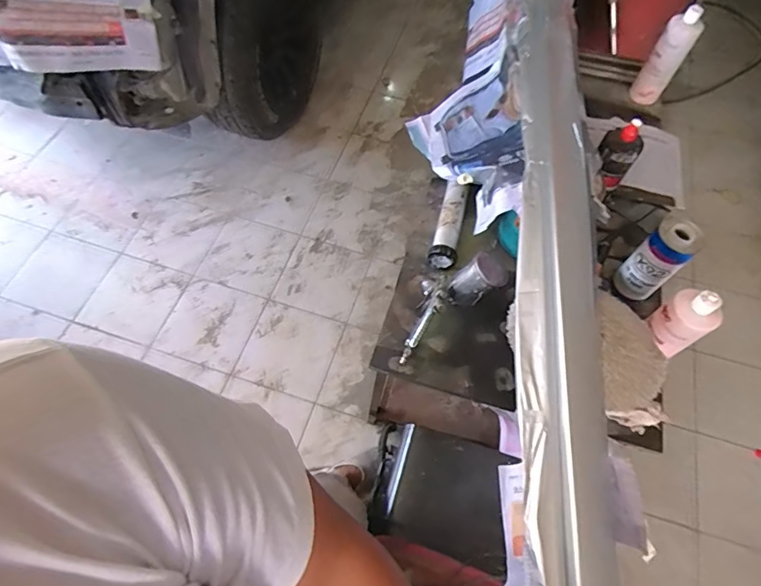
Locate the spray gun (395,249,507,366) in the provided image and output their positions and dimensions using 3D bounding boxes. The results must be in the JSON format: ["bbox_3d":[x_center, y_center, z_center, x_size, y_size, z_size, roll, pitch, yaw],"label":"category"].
[{"bbox_3d":[0.132,0.013,0.963,0.273,0.110,0.134,-39,65,15],"label":"spray gun"}]

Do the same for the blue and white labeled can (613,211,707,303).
[{"bbox_3d":[0.568,-0.065,0.951,0.079,0.204,0.083,1,61,-2],"label":"blue and white labeled can"}]

